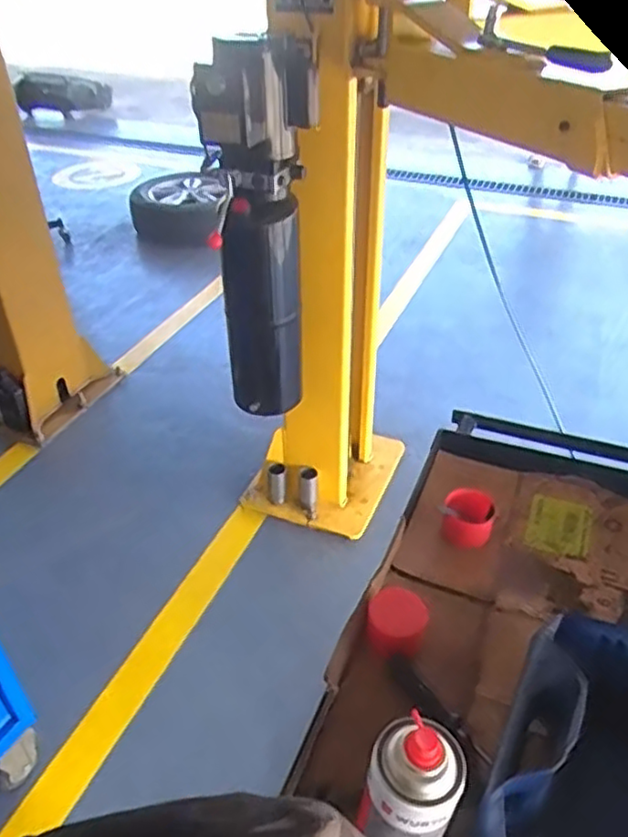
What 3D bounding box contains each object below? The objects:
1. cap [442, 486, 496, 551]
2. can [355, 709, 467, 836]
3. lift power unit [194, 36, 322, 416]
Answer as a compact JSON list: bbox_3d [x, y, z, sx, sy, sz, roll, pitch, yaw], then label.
[{"bbox_3d":[0.202,0.133,0.877,0.065,0.047,0.069,10,39,13],"label":"cap"},{"bbox_3d":[0.070,0.311,0.510,0.063,0.218,0.062,0,37,0],"label":"can"},{"bbox_3d":[-0.106,-0.390,1.487,0.251,0.727,0.241,-5,38,-6],"label":"lift power unit"}]

